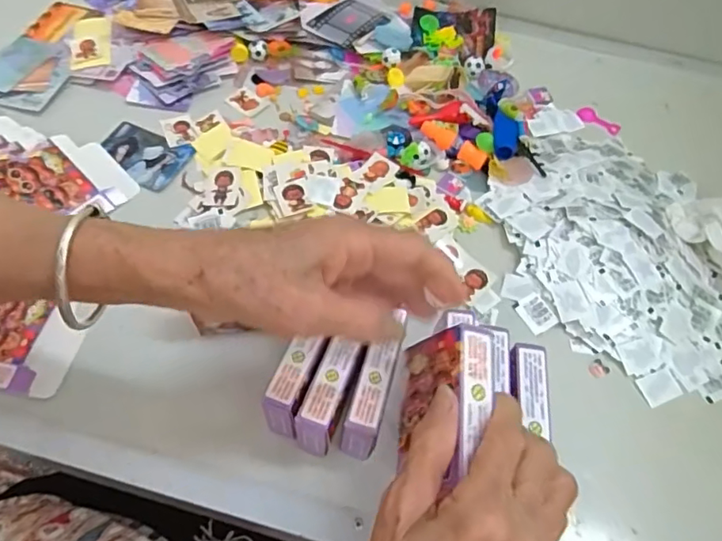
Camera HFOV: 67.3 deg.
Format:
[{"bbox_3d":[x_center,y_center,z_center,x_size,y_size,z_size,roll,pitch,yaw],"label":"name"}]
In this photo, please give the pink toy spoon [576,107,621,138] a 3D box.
[{"bbox_3d":[0.260,-0.163,0.592,0.049,0.011,0.021,28,61,13],"label":"pink toy spoon"}]

